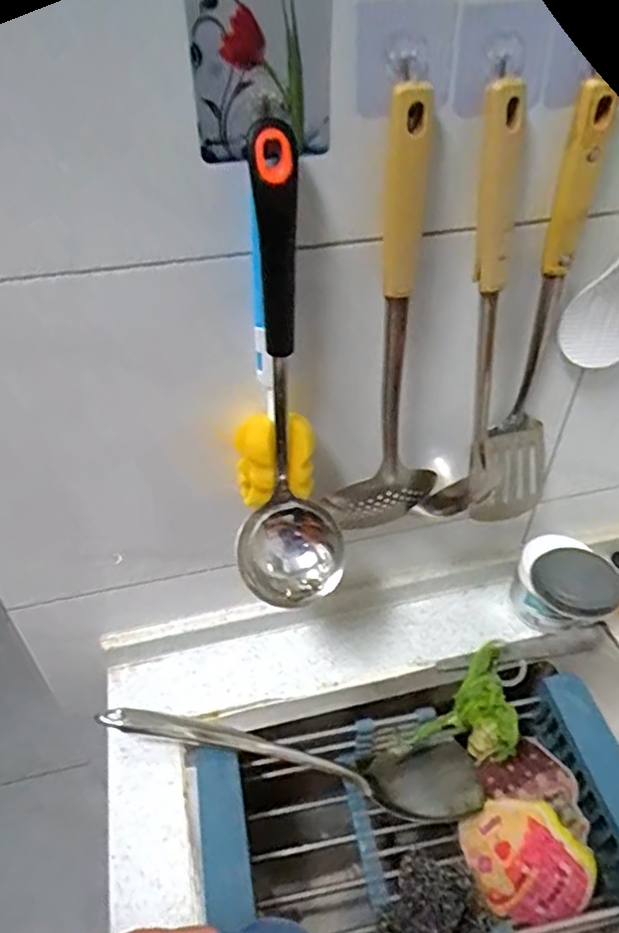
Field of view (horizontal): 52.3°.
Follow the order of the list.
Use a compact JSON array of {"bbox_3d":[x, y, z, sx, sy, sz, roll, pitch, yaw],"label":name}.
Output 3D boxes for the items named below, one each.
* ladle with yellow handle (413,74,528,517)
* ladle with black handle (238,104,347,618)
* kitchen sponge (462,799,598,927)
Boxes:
[{"bbox_3d":[0.125,-0.087,0.447,0.061,0.311,0.064,13,44,13],"label":"ladle with yellow handle"},{"bbox_3d":[-0.012,-0.042,0.422,0.076,0.314,0.097,2,43,2],"label":"ladle with black handle"},{"bbox_3d":[0.190,0.344,0.551,0.093,0.024,0.094,-34,65,12],"label":"kitchen sponge"}]

